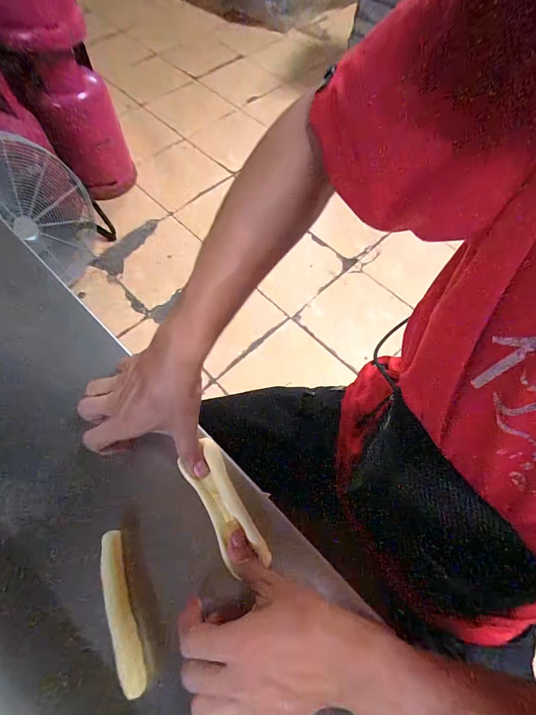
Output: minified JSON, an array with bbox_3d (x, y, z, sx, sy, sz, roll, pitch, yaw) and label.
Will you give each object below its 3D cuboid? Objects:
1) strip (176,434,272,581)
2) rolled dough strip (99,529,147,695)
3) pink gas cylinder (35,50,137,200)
[{"bbox_3d":[-0.042,0.132,0.305,0.037,0.009,0.115,-29,69,-12],"label":"strip"},{"bbox_3d":[-0.119,0.200,0.272,0.019,0.009,0.112,-20,66,-10],"label":"rolled dough strip"},{"bbox_3d":[-0.769,-0.956,1.448,0.275,0.481,0.247,-24,67,-12],"label":"pink gas cylinder"}]

